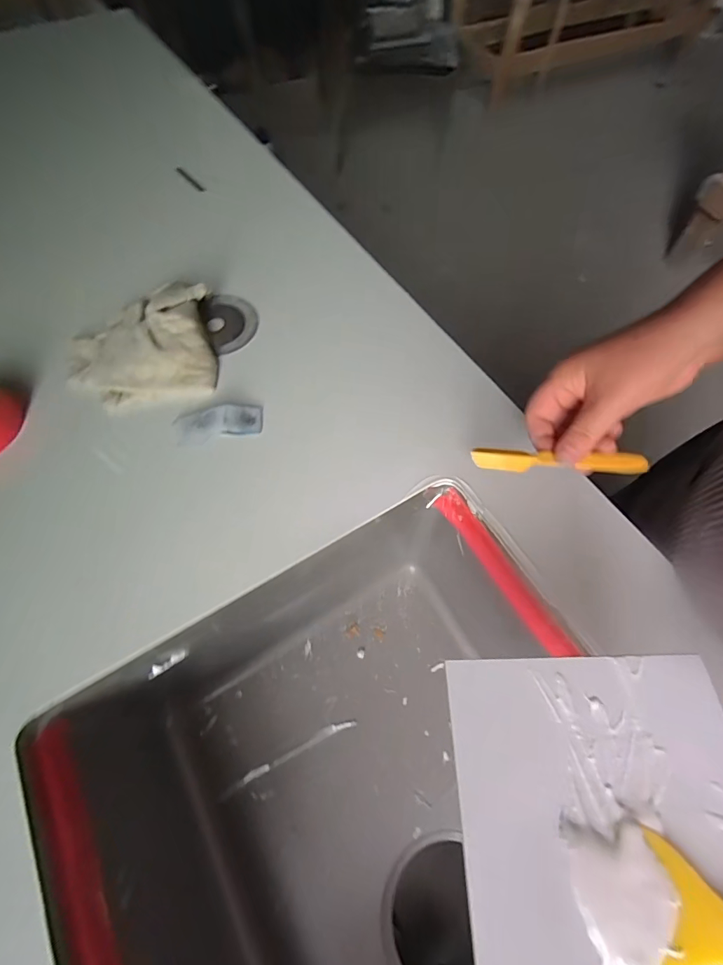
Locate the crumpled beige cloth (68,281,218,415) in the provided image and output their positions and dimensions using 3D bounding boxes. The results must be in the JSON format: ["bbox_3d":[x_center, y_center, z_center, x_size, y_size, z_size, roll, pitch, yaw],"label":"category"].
[{"bbox_3d":[-0.234,-0.140,0.425,0.154,0.044,0.132,-9,63,-5],"label":"crumpled beige cloth"}]

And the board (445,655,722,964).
[{"bbox_3d":[0.112,0.160,0.184,0.129,0.007,0.149,-3,60,5],"label":"board"}]

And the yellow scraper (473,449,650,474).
[{"bbox_3d":[0.151,-0.016,0.321,0.124,0.005,0.017,3,94,13],"label":"yellow scraper"}]

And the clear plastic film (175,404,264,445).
[{"bbox_3d":[-0.140,-0.058,0.404,0.082,0.012,0.036,-14,64,-8],"label":"clear plastic film"}]

